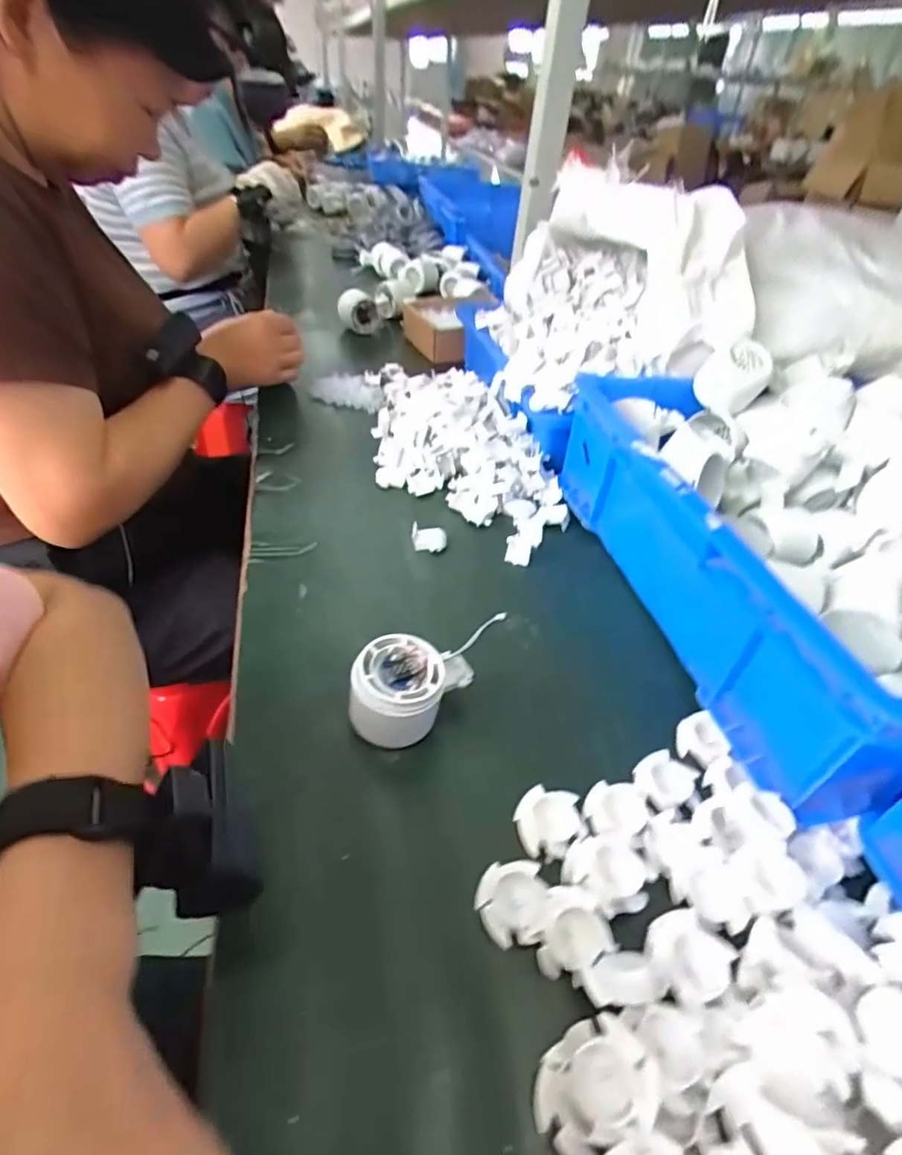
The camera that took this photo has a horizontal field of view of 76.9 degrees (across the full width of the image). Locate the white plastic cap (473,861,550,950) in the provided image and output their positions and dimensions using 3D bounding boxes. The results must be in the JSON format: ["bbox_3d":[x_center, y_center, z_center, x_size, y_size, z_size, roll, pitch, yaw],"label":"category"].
[{"bbox_3d":[0.032,0.174,0.306,0.036,0.020,0.039,3,42,-3],"label":"white plastic cap"}]

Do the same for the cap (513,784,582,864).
[{"bbox_3d":[0.058,0.147,0.344,0.035,0.011,0.041,30,47,25],"label":"cap"}]

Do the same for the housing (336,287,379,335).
[{"bbox_3d":[-0.153,-0.448,0.943,0.061,0.062,0.055,2,42,-3],"label":"housing"}]

